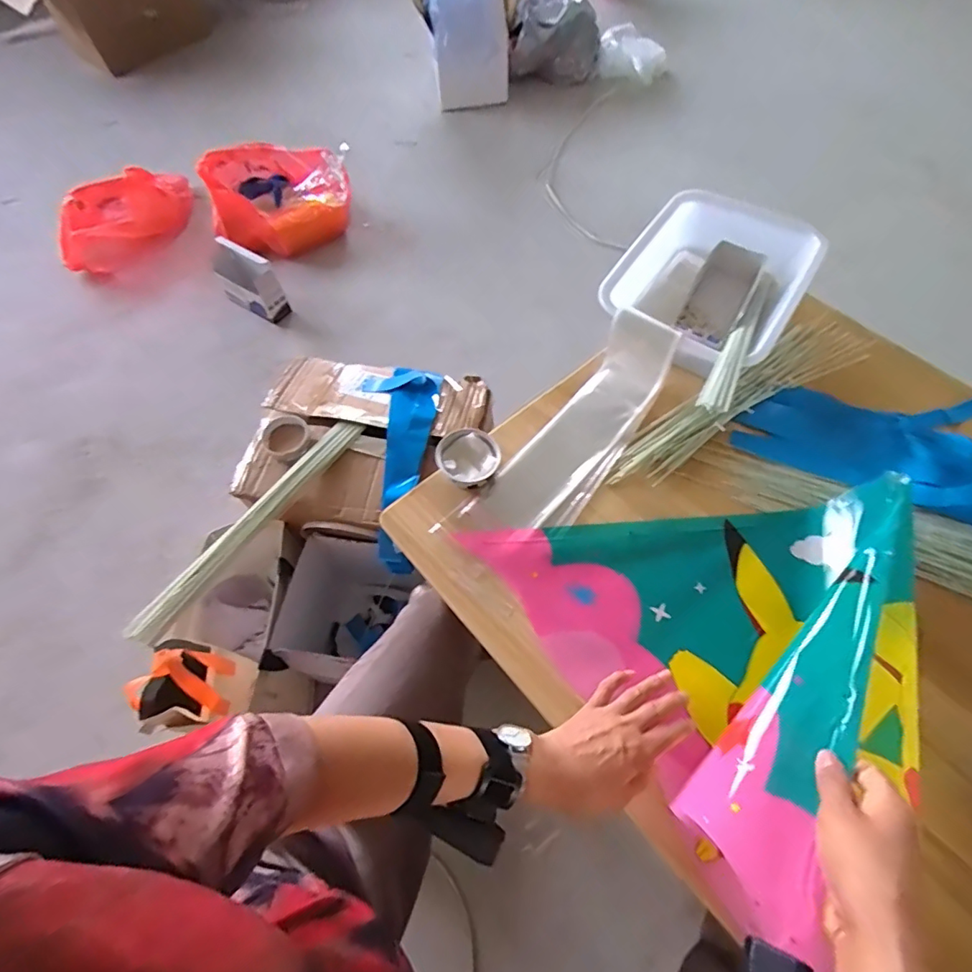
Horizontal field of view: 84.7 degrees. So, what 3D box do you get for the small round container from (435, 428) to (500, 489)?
[{"bbox_3d":[-0.024,-0.035,0.723,0.083,0.042,0.076,-1,61,2],"label":"small round container"}]

